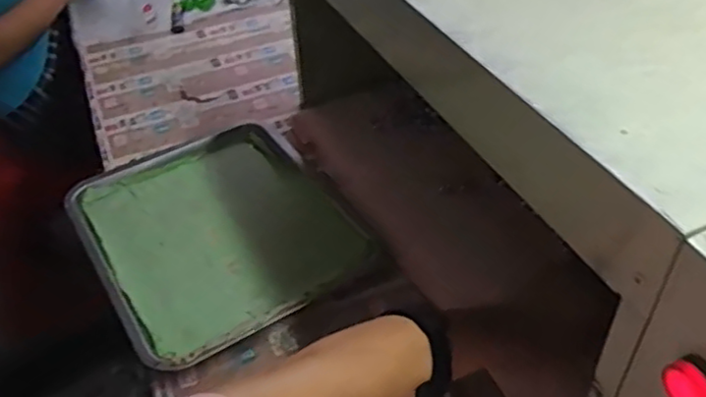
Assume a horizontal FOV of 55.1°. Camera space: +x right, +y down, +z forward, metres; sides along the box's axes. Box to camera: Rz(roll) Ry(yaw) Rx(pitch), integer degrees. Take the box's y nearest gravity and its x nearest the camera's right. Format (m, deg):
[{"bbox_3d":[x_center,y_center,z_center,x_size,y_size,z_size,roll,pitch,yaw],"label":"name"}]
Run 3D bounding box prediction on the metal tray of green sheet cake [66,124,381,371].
[{"bbox_3d":[-0.156,0.026,0.756,0.264,0.028,0.329,-25,47,-22],"label":"metal tray of green sheet cake"}]

